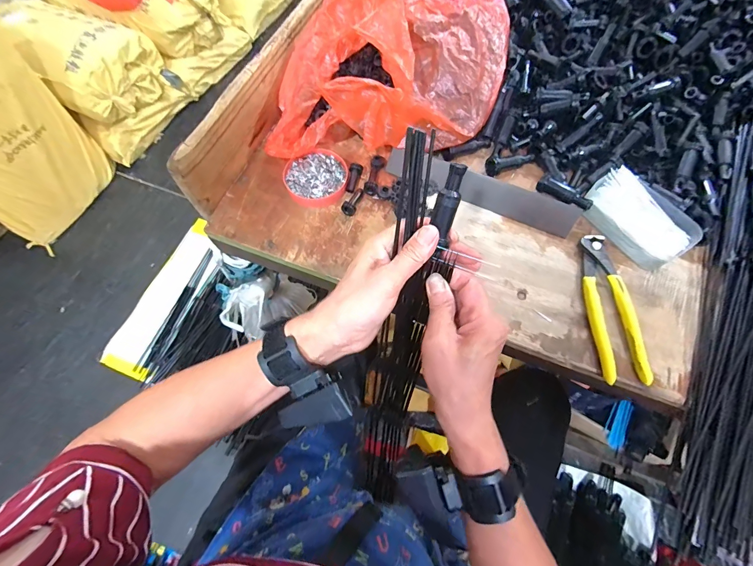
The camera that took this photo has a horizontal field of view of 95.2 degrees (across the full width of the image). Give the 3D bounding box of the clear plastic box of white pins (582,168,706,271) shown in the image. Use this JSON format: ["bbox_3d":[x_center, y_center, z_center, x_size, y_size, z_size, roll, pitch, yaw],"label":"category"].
[{"bbox_3d":[0.308,-0.076,0.408,0.074,0.032,0.118,-32,70,-13],"label":"clear plastic box of white pins"}]

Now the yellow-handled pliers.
[{"bbox_3d":[0.254,0.023,0.376,0.044,0.011,0.165,2,66,1],"label":"yellow-handled pliers"}]

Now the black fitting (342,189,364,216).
[{"bbox_3d":[-0.027,-0.103,0.431,0.015,0.012,0.040,30,70,13],"label":"black fitting"}]

